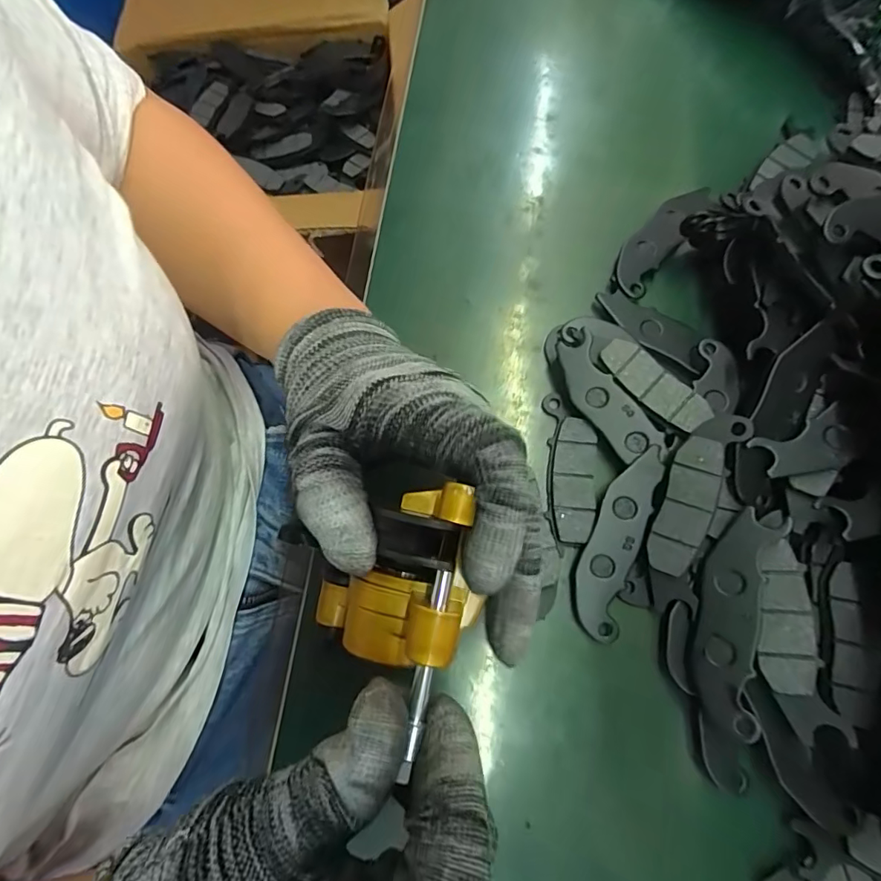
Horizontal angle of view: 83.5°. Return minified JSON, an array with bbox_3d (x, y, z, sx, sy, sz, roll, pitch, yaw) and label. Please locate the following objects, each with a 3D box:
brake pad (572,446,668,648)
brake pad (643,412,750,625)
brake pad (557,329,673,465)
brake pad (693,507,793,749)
[{"bbox_3d":[0.095,0.052,0.265,0.027,0.010,0.103,19,74,6],"label":"brake pad"},{"bbox_3d":[0.130,0.037,0.257,0.030,0.010,0.105,18,91,6],"label":"brake pad"},{"bbox_3d":[0.097,-0.023,0.285,0.030,0.010,0.083,-33,75,-10],"label":"brake pad"},{"bbox_3d":[0.145,0.086,0.244,0.031,0.006,0.105,11,78,26],"label":"brake pad"}]

